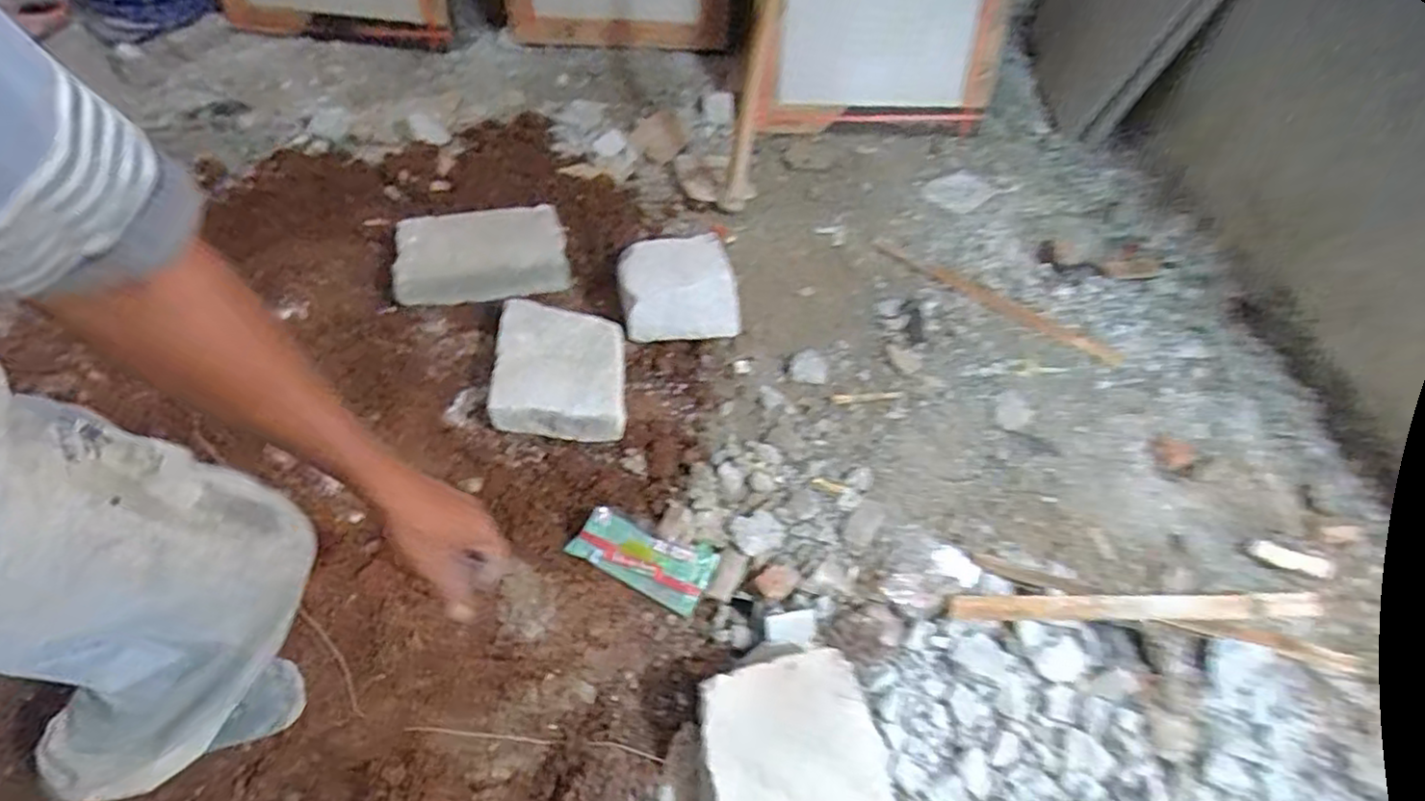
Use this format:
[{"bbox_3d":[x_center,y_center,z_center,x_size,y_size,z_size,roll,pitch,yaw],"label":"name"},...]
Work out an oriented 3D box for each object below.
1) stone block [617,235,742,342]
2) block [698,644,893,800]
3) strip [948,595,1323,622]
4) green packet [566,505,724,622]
[{"bbox_3d":[-0.069,-0.209,1.255,0.210,0.119,0.232,-3,53,-6],"label":"stone block"},{"bbox_3d":[0.081,0.408,0.769,0.212,0.100,0.217,-4,53,-6],"label":"block"},{"bbox_3d":[0.589,0.289,0.939,0.512,0.009,0.034,1,76,-3],"label":"strip"},{"bbox_3d":[-0.097,0.216,0.961,0.198,0.031,0.095,24,55,14],"label":"green packet"}]

